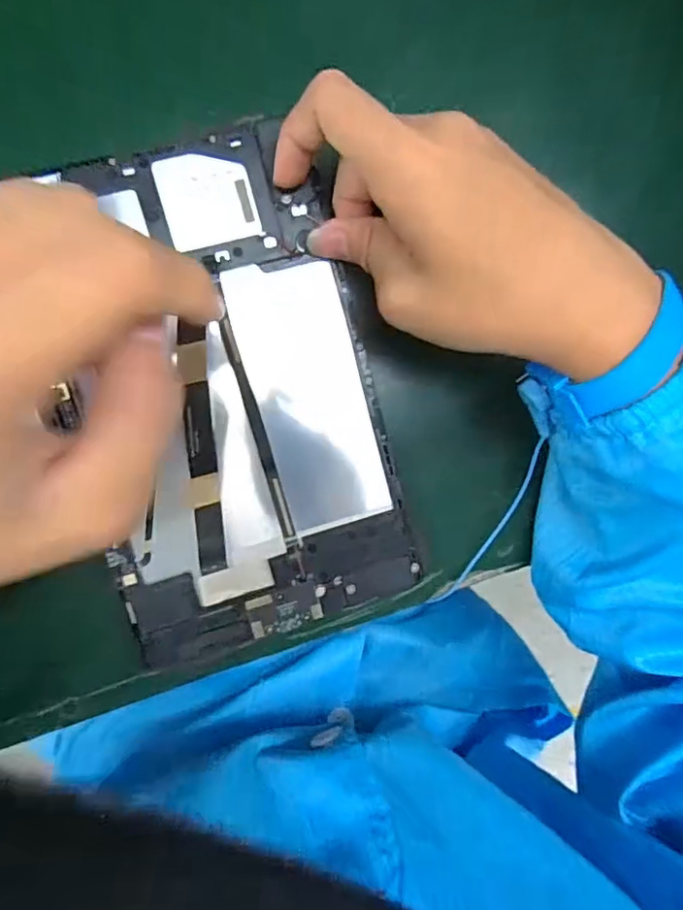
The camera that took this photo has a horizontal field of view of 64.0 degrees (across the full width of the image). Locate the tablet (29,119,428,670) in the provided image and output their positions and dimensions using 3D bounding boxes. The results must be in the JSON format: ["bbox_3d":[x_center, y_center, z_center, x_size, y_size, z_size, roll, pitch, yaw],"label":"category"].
[{"bbox_3d":[-0.054,-0.025,0.264,0.146,0.018,0.238,-16,97,-7],"label":"tablet"}]

